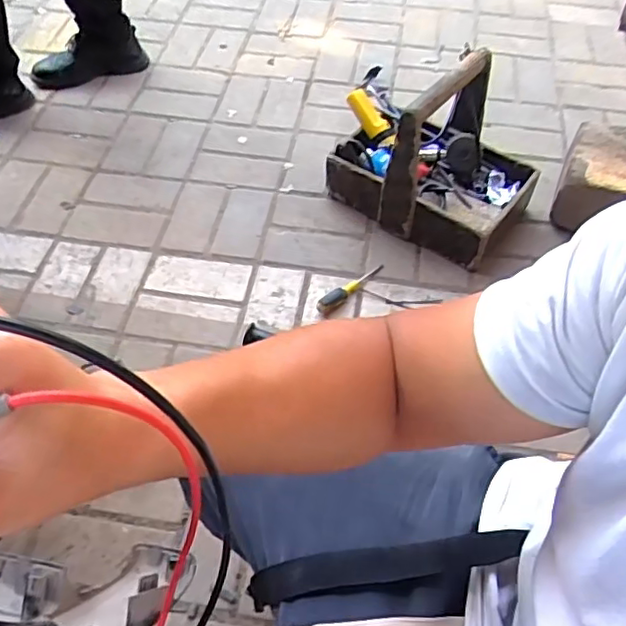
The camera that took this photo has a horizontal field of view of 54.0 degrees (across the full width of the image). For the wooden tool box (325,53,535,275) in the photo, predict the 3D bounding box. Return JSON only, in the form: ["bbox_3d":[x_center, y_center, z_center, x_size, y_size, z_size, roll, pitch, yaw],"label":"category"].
[{"bbox_3d":[0.243,-0.324,1.164,0.355,0.261,0.285,32,59,21],"label":"wooden tool box"}]

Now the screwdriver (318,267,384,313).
[{"bbox_3d":[0.069,-0.043,1.114,0.159,0.023,0.027,-34,61,-23],"label":"screwdriver"}]

